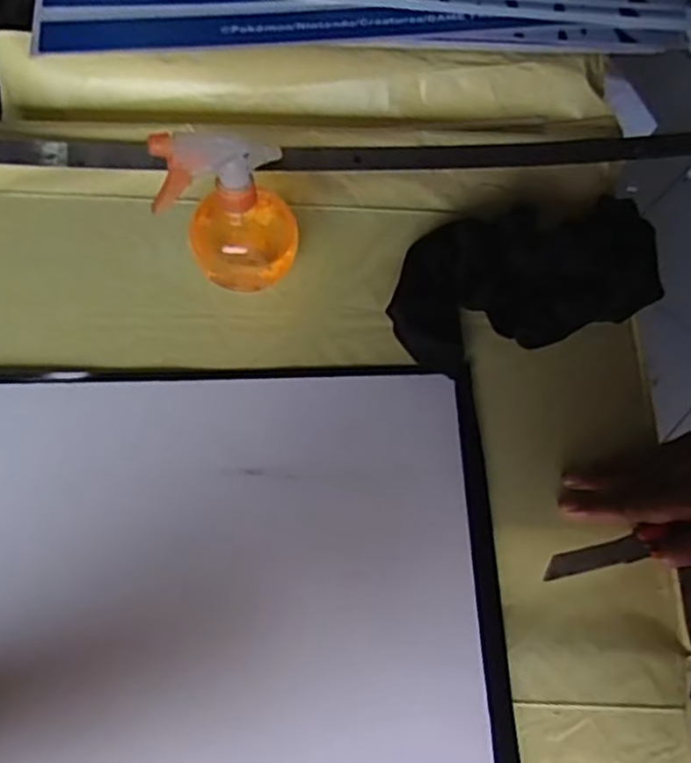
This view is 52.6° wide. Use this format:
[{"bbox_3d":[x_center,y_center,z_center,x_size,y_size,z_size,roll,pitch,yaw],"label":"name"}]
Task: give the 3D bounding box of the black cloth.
[{"bbox_3d":[0.146,-0.093,0.606,0.237,0.048,0.127,-17,67,-9],"label":"black cloth"}]

